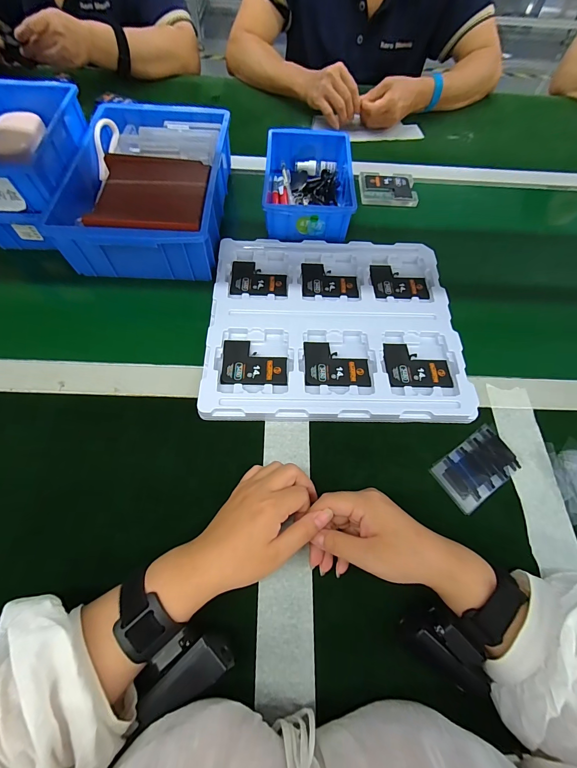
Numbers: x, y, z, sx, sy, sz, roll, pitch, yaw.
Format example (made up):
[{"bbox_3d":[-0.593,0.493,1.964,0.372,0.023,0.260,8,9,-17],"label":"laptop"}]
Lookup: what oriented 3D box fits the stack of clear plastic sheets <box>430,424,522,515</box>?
[{"bbox_3d":[0.211,0.093,0.356,0.097,0.004,0.057,-32,70,-17],"label":"stack of clear plastic sheets"}]

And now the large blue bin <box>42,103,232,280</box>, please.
[{"bbox_3d":[-0.204,-0.303,0.486,0.203,0.077,0.301,2,65,-2],"label":"large blue bin"}]

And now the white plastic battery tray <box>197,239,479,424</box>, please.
[{"bbox_3d":[0.058,-0.085,0.423,0.313,0.019,0.280,1,65,-3],"label":"white plastic battery tray"}]

